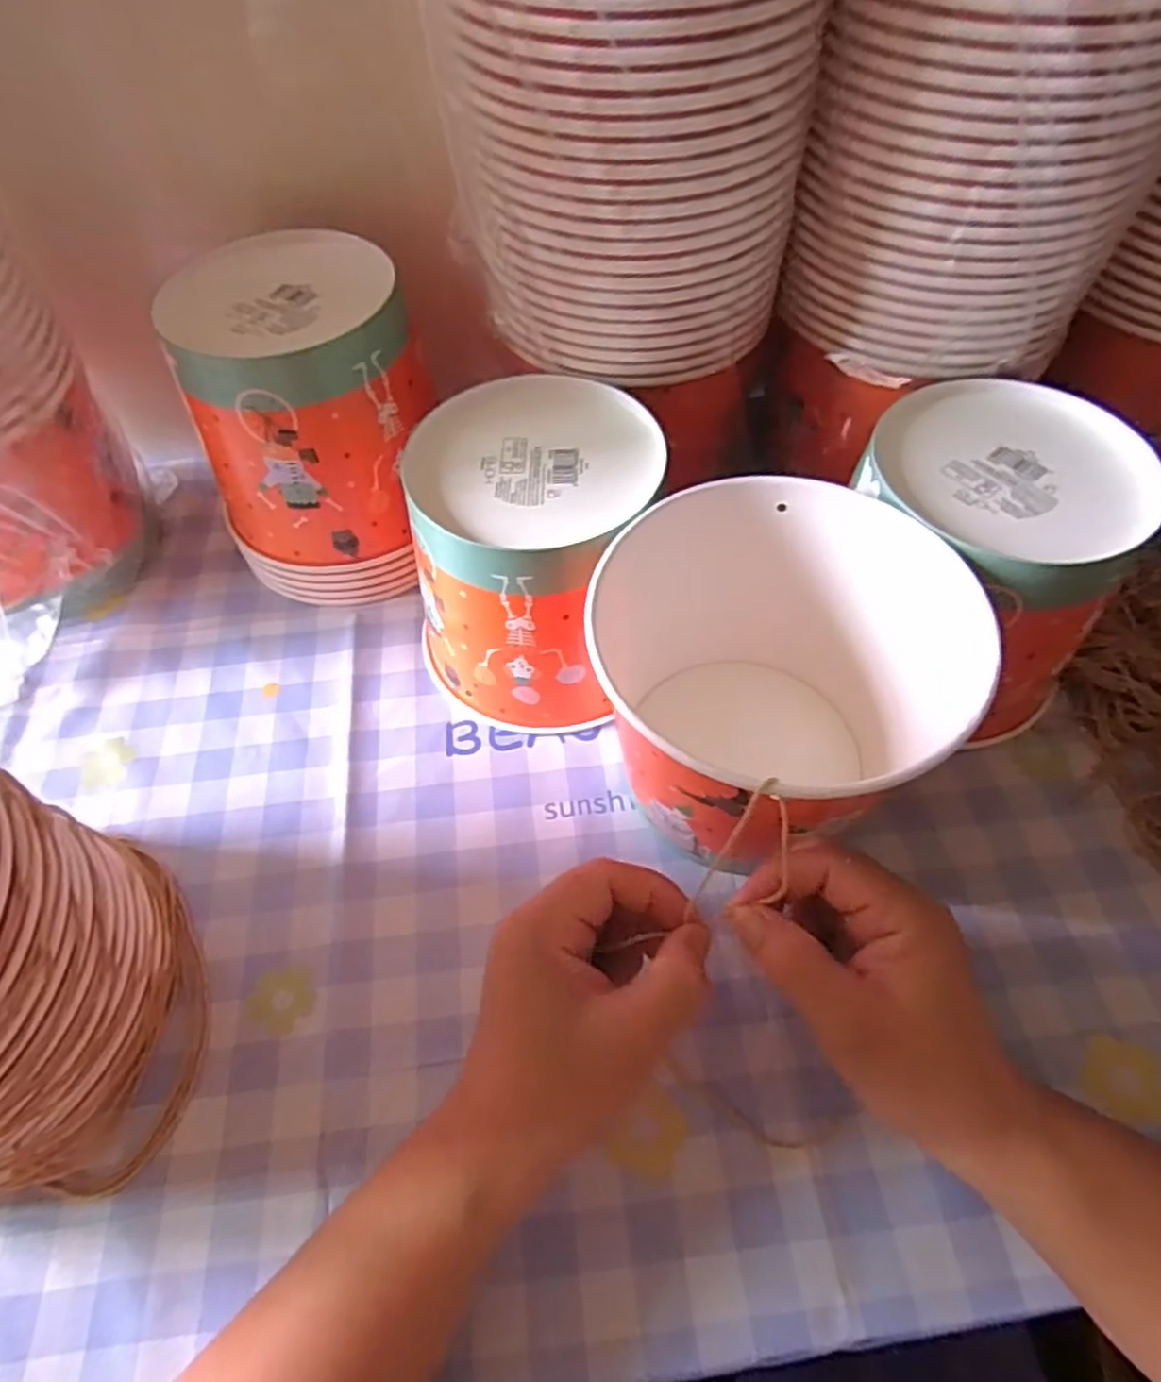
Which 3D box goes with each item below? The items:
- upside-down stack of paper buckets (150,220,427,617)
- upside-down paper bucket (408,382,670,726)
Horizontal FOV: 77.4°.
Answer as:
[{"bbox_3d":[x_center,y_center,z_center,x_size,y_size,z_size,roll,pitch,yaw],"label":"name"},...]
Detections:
[{"bbox_3d":[-0.161,-0.157,0.447,0.140,0.168,0.129,-8,57,-3],"label":"upside-down stack of paper buckets"},{"bbox_3d":[-0.028,-0.072,0.407,0.124,0.136,0.131,-1,56,2],"label":"upside-down paper bucket"}]

